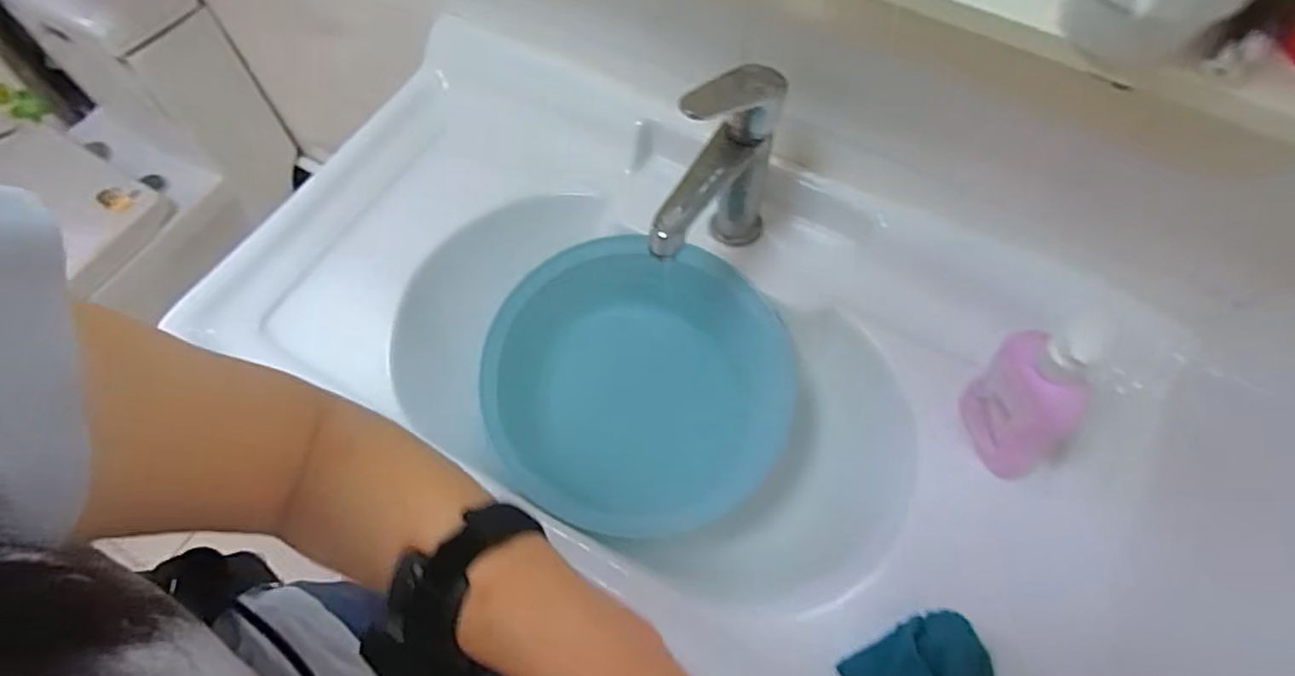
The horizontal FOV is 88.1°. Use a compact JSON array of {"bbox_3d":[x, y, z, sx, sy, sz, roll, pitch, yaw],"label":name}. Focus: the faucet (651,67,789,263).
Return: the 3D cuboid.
[{"bbox_3d":[0.054,-0.116,0.559,0.052,0.205,0.156,28,66,14],"label":"faucet"}]

